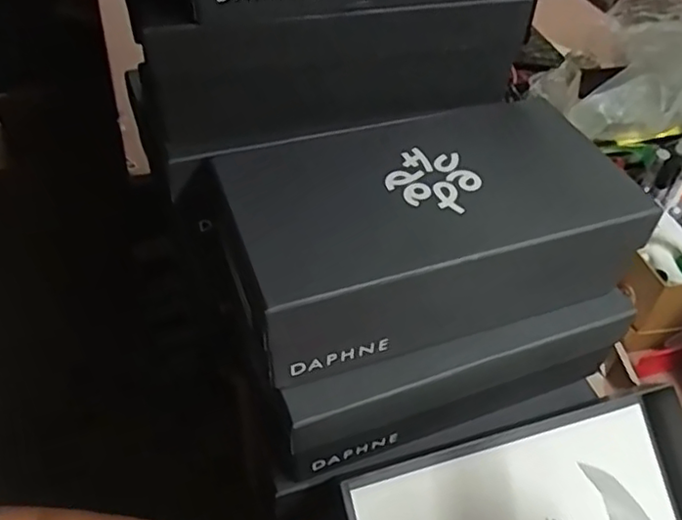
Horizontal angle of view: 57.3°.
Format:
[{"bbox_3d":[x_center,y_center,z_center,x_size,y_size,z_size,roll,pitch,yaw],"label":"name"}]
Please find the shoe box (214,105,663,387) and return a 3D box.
[{"bbox_3d":[0.066,-0.026,0.490,0.293,0.102,0.156,-14,48,-15],"label":"shoe box"}]

